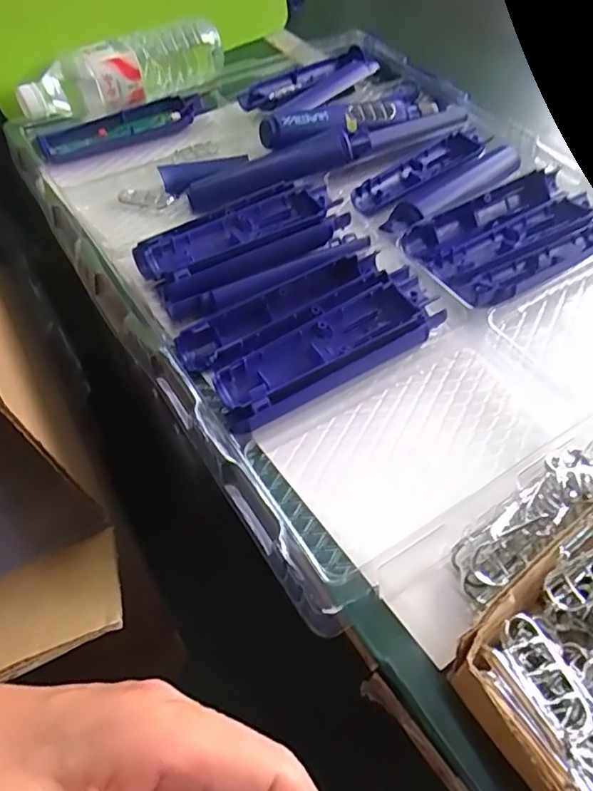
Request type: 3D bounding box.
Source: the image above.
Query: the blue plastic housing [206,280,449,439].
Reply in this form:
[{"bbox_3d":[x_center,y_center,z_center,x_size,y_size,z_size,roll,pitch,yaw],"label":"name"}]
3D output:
[{"bbox_3d":[0.025,-0.027,0.386,0.168,0.027,0.049,-30,58,-20],"label":"blue plastic housing"}]

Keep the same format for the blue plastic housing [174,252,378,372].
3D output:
[{"bbox_3d":[-0.008,-0.063,0.412,0.165,0.021,0.030,-26,57,-18],"label":"blue plastic housing"}]

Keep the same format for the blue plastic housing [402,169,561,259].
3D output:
[{"bbox_3d":[0.156,-0.155,0.480,0.161,0.020,0.028,-27,57,-18],"label":"blue plastic housing"}]

